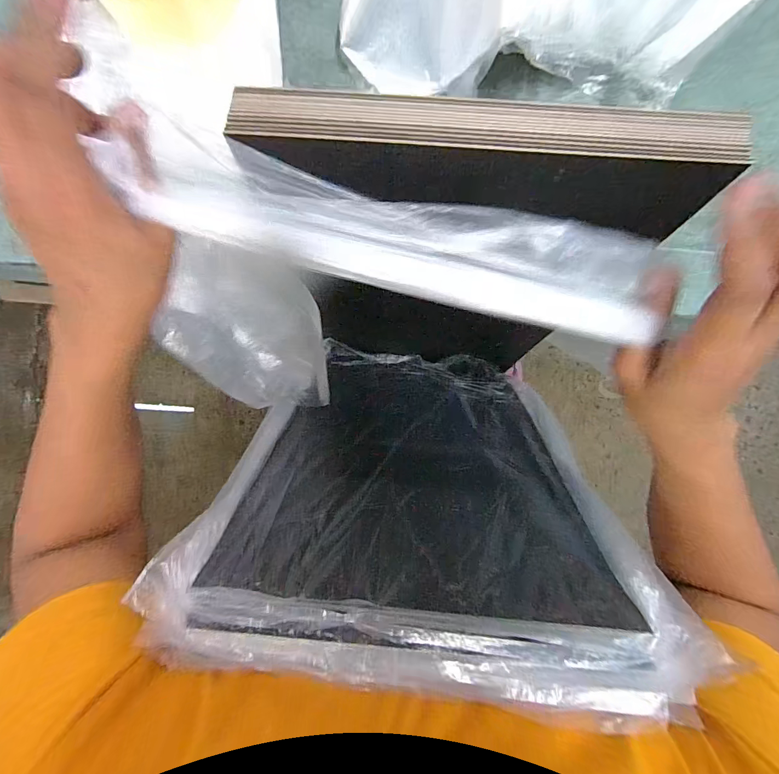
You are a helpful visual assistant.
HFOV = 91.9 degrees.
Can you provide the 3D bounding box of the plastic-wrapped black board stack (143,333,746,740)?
[{"bbox_3d":[0.024,0.060,0.345,0.285,0.366,0.032,5,117,2],"label":"plastic-wrapped black board stack"}]

